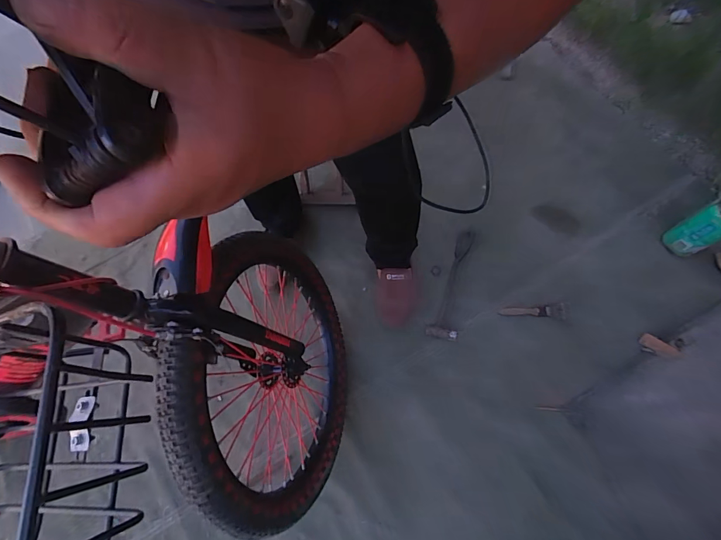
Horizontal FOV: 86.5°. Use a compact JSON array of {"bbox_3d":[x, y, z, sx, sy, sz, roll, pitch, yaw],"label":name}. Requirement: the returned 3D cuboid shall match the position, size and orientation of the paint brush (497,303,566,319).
[{"bbox_3d":[0.401,0.097,0.897,0.146,0.013,0.030,-3,68,15],"label":"paint brush"}]

